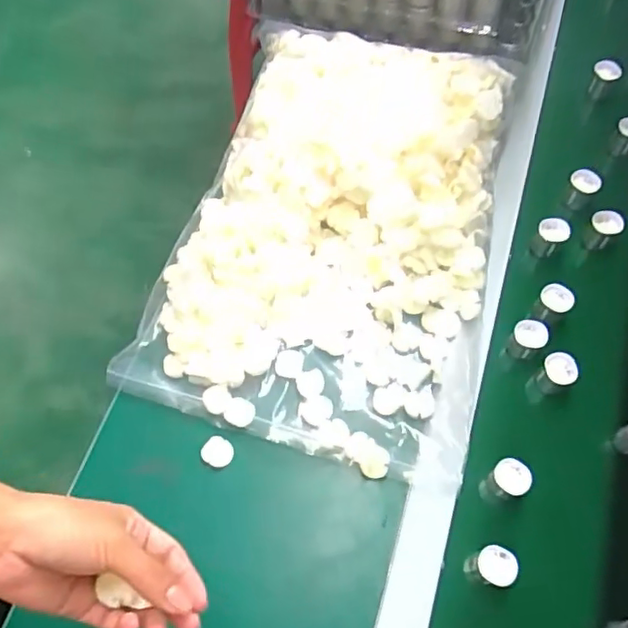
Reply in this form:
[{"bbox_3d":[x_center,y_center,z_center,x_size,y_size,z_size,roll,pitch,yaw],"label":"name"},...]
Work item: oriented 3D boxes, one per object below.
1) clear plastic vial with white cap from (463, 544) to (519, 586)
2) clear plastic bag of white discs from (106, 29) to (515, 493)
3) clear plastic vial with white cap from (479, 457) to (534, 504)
[{"bbox_3d":[0.152,0.219,0.516,0.030,0.071,0.030,-1,64,3],"label":"clear plastic vial with white cap"},{"bbox_3d":[0.026,-0.084,0.589,0.335,0.125,0.409,17,66,11],"label":"clear plastic bag of white discs"},{"bbox_3d":[0.172,0.157,0.547,0.032,0.080,0.031,-1,64,3],"label":"clear plastic vial with white cap"}]

